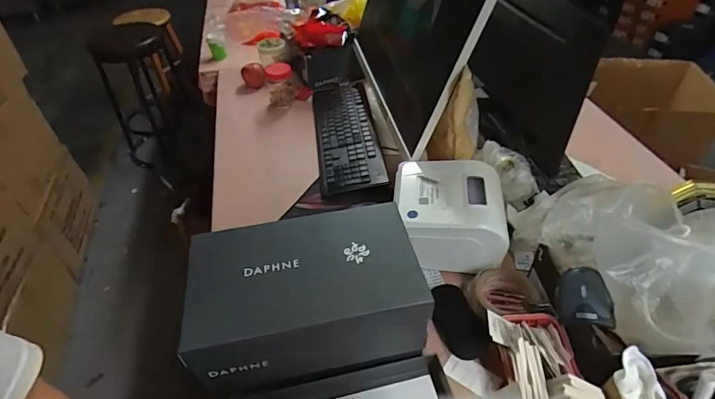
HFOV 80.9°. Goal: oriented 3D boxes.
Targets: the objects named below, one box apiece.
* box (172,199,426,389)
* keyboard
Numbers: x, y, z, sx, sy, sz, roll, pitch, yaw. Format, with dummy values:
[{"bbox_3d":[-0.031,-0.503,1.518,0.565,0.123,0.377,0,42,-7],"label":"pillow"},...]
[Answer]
[{"bbox_3d":[-0.068,0.136,0.594,0.288,0.154,0.171,-10,44,-7],"label":"box"},{"bbox_3d":[-0.031,-0.172,1.052,0.149,0.050,0.440,-7,44,-3],"label":"keyboard"}]

